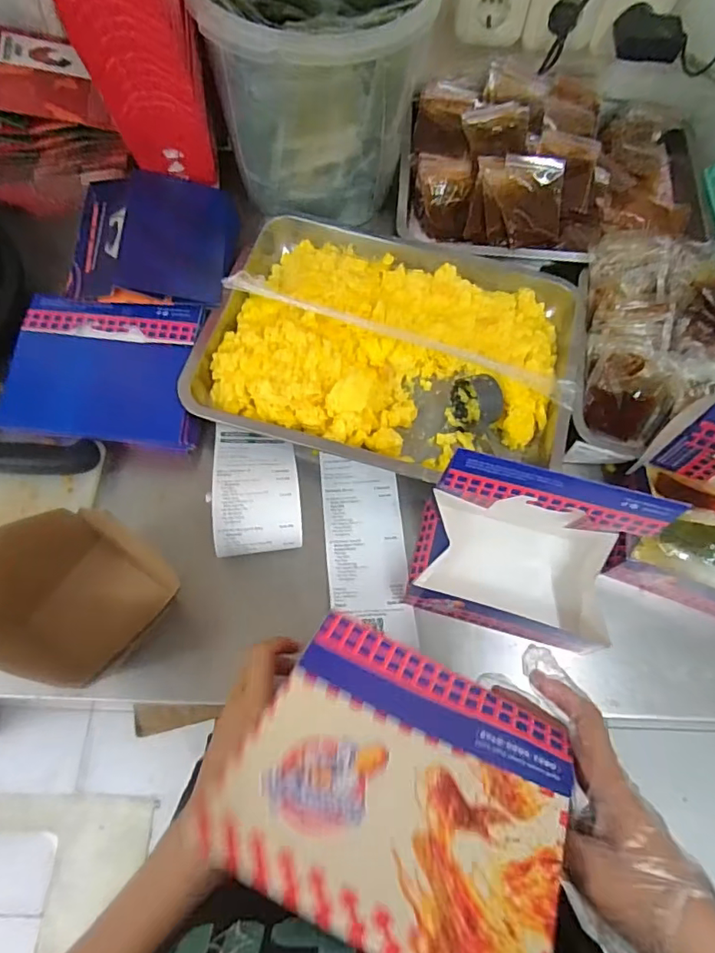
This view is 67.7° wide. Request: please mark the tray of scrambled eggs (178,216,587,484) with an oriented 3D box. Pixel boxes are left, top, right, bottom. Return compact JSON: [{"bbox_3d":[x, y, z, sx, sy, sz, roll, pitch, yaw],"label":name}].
[{"bbox_3d":[0.039,-0.143,0.597,0.393,0.050,0.290,15,67,3],"label":"tray of scrambled eggs"}]

